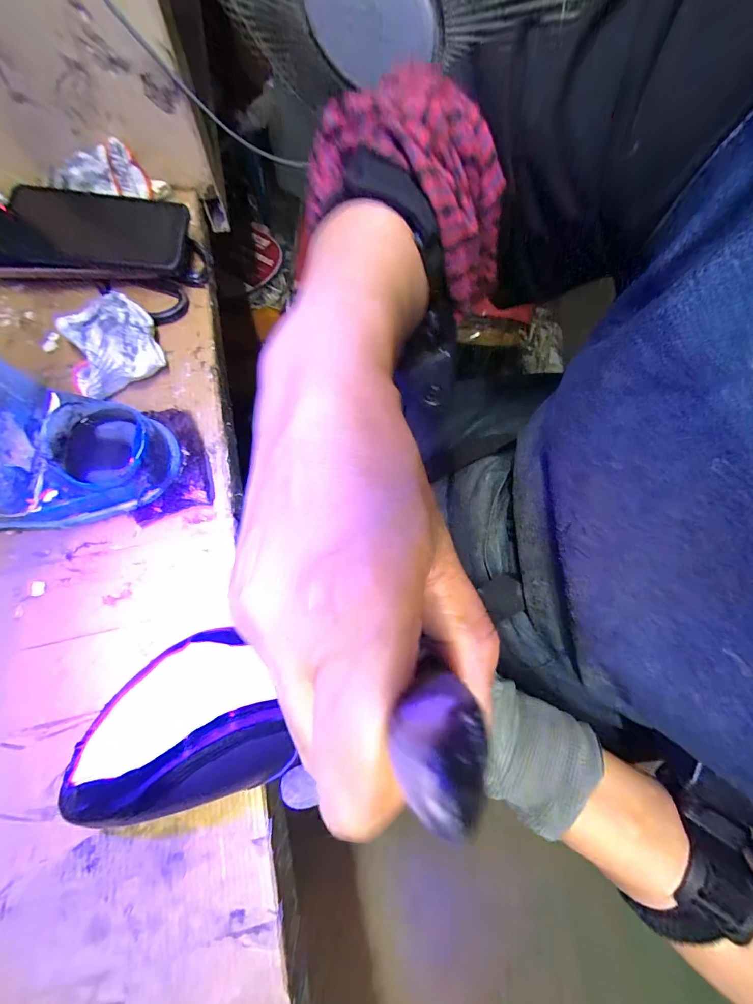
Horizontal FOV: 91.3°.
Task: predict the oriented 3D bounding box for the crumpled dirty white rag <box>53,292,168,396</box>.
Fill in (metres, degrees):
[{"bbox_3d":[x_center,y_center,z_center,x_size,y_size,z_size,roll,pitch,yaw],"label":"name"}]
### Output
[{"bbox_3d":[-0.239,-0.143,0.328,0.078,0.039,0.082,-27,78,-10],"label":"crumpled dirty white rag"}]

